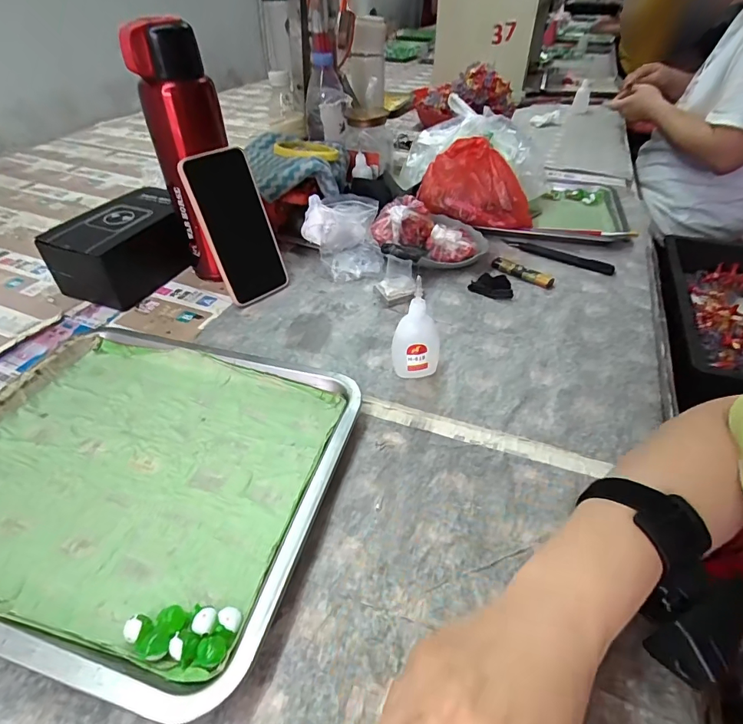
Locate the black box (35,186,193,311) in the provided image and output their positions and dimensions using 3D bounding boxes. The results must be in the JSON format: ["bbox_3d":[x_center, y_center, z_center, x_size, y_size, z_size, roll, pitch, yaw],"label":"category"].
[{"bbox_3d":[-0.300,-0.144,0.545,0.097,0.078,0.157,19,46,19],"label":"black box"}]

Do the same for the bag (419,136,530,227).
[{"bbox_3d":[0.148,-0.241,0.612,0.160,0.120,0.058,8,43,9],"label":"bag"}]

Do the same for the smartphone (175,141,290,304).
[{"bbox_3d":[-0.150,-0.152,0.494,0.075,0.162,0.014,-30,33,-24],"label":"smartphone"}]

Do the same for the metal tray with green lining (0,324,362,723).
[{"bbox_3d":[-0.184,0.079,0.340,0.302,0.021,0.257,11,44,12],"label":"metal tray with green lining"}]

